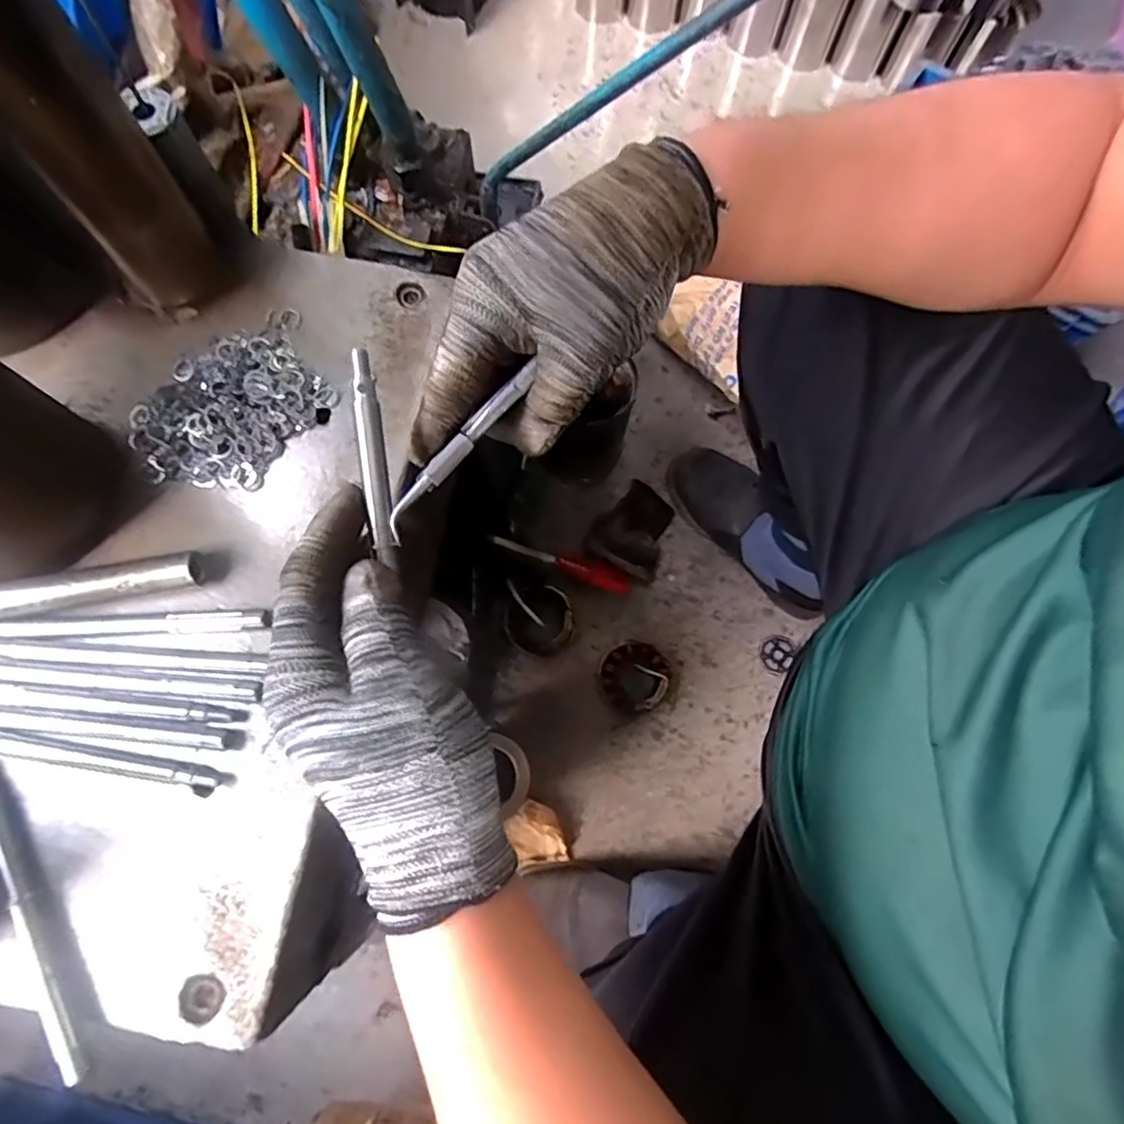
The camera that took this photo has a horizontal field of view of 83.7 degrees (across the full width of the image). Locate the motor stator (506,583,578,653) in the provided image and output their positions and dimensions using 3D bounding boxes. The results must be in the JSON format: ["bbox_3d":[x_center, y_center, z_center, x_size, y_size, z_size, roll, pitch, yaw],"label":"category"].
[{"bbox_3d":[-0.026,0.074,0.789,0.086,0.048,0.082,0,74,-1],"label":"motor stator"}]

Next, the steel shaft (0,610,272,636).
[{"bbox_3d":[-0.248,0.036,0.353,0.158,0.007,0.011,-3,74,-2],"label":"steel shaft"}]

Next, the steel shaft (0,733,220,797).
[{"bbox_3d":[-0.263,0.104,0.334,0.157,0.009,0.011,11,74,2],"label":"steel shaft"}]

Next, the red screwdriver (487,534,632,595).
[{"bbox_3d":[0.000,-0.003,0.823,0.193,0.024,0.034,20,74,-9],"label":"red screwdriver"}]

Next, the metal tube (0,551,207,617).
[{"bbox_3d":[-0.277,0.016,0.354,0.139,0.018,0.020,-10,74,-4],"label":"metal tube"}]

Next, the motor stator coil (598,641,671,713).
[{"bbox_3d":[0.088,0.143,0.775,0.082,0.040,0.082,0,74,-1],"label":"motor stator coil"}]

